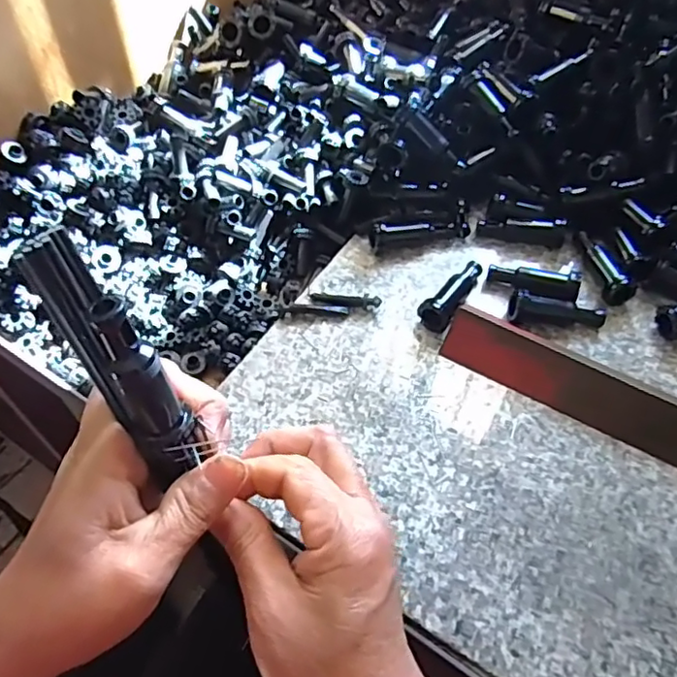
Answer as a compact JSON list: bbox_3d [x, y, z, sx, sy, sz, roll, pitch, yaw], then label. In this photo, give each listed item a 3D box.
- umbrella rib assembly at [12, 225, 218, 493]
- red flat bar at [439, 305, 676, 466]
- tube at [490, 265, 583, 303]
[{"bbox_3d":[-0.076,0.012,0.216,0.023,0.105,0.022,-34,33,-20],"label":"umbrella rib assembly"},{"bbox_3d":[0.191,0.046,0.379,0.259,0.018,0.032,26,60,16],"label":"red flat bar"},{"bbox_3d":[0.142,-0.042,0.439,0.064,0.019,0.016,16,58,11],"label":"tube"}]

